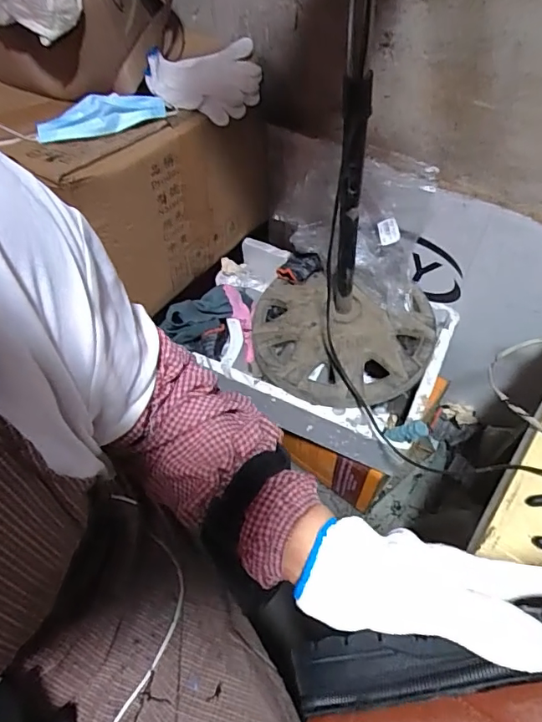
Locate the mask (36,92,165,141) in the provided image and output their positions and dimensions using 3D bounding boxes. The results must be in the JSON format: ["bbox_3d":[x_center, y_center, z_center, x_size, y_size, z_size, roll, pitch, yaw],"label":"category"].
[{"bbox_3d":[-0.218,-0.315,0.643,0.161,0.027,0.052,-17,58,-10],"label":"mask"}]

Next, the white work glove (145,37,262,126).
[{"bbox_3d":[-0.096,-0.394,0.708,0.158,0.043,0.136,3,57,3],"label":"white work glove"}]

